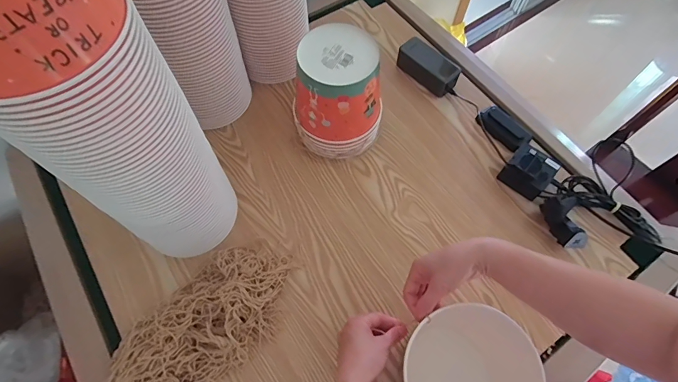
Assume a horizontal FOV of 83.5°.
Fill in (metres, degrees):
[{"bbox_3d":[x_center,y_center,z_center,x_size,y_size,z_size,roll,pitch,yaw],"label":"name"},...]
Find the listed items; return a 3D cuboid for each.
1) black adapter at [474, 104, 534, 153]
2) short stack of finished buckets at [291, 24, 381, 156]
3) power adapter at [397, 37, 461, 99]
[{"bbox_3d":[0.323,-0.123,0.749,0.051,0.031,0.101,-39,73,-18],"label":"black adapter"},{"bbox_3d":[-0.001,-0.164,0.672,0.137,0.188,0.140,2,65,-2],"label":"short stack of finished buckets"},{"bbox_3d":[0.189,-0.260,0.799,0.136,0.058,0.055,42,70,15],"label":"power adapter"}]

